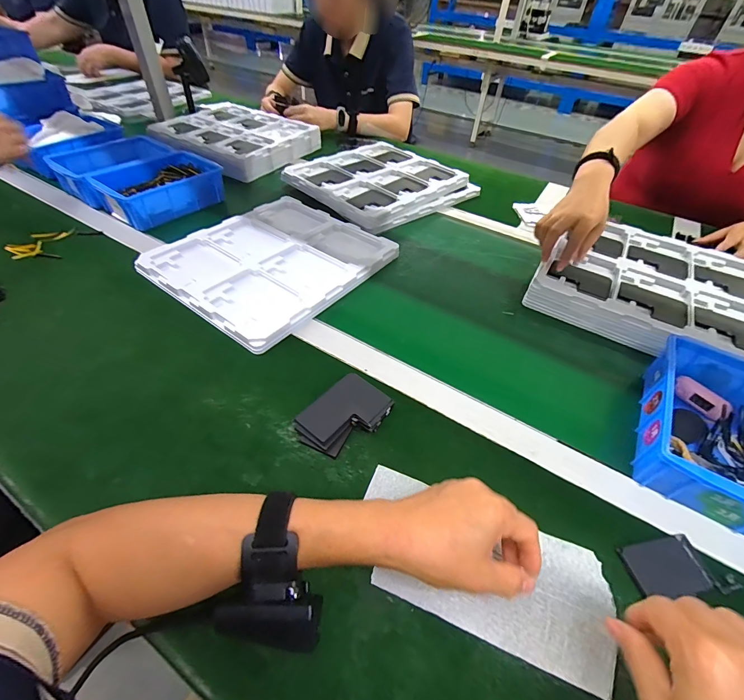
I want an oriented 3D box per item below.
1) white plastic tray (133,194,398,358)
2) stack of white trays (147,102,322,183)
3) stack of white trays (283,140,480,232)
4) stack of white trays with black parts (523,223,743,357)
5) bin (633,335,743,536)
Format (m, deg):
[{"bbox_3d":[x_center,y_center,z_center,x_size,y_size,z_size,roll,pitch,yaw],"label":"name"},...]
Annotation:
[{"bbox_3d":[-0.150,-0.151,0.586,0.282,0.030,0.322,29,52,21],"label":"white plastic tray"},{"bbox_3d":[-0.348,-0.519,0.896,0.340,0.059,0.321,21,50,15],"label":"stack of white trays"},{"bbox_3d":[0.011,-0.376,0.807,0.338,0.033,0.330,37,55,26],"label":"stack of white trays"},{"bbox_3d":[0.441,-0.101,0.577,0.326,0.041,0.302,25,51,18],"label":"stack of white trays with black parts"},{"bbox_3d":[0.374,0.084,0.390,0.133,0.060,0.200,26,51,18],"label":"bin"}]

